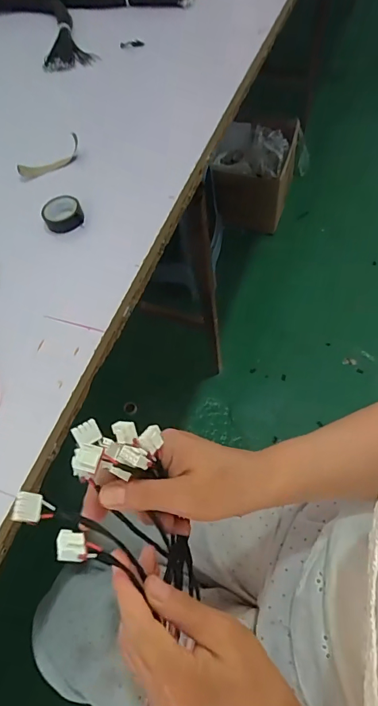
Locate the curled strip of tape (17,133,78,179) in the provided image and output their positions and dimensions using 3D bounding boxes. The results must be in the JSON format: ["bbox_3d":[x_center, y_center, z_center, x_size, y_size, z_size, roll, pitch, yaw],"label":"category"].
[{"bbox_3d":[-0.212,-0.295,0.636,0.098,0.038,0.012,-29,60,-14],"label":"curled strip of tape"}]

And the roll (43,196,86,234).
[{"bbox_3d":[-0.169,-0.185,0.563,0.050,0.023,0.054,-3,59,4],"label":"roll"}]

